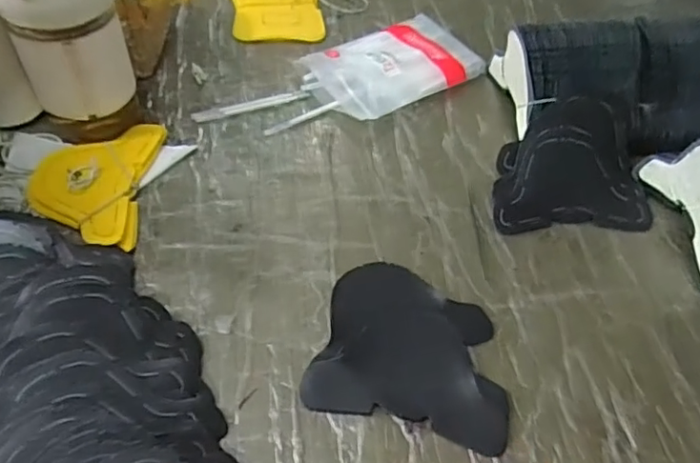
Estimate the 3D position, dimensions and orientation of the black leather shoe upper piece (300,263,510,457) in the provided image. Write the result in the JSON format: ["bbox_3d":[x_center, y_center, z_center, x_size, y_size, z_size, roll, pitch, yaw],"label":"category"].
[{"bbox_3d":[0.047,0.080,0.411,0.132,0.010,0.119,13,52,6],"label":"black leather shoe upper piece"}]

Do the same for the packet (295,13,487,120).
[{"bbox_3d":[0.045,-0.173,0.602,0.173,0.030,0.110,-30,60,-25],"label":"packet"}]

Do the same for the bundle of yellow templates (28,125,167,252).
[{"bbox_3d":[-0.215,-0.043,0.485,0.091,0.018,0.132,3,52,-2],"label":"bundle of yellow templates"}]

